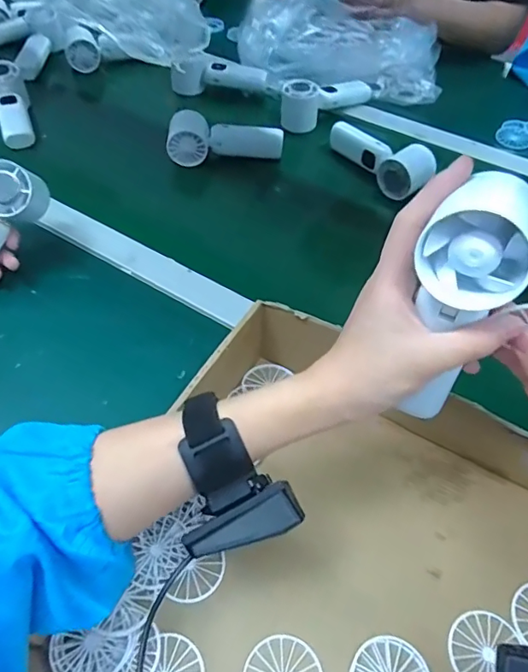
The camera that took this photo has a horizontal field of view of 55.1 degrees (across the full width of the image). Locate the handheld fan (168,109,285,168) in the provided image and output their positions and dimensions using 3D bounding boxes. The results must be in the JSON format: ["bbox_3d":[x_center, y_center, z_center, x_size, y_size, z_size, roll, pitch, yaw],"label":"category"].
[{"bbox_3d":[-0.053,-0.270,0.705,0.152,0.062,0.052,-2,53,-2],"label":"handheld fan"}]

